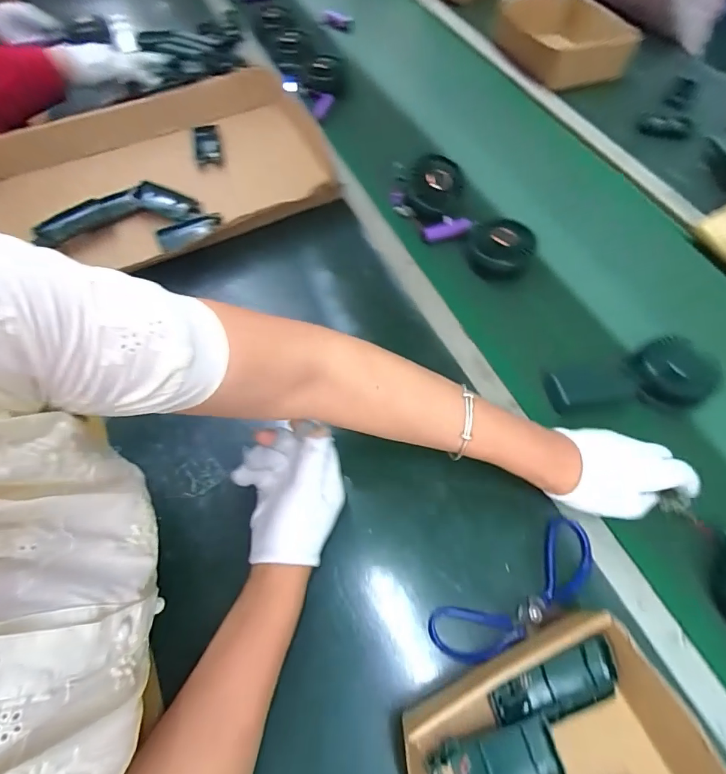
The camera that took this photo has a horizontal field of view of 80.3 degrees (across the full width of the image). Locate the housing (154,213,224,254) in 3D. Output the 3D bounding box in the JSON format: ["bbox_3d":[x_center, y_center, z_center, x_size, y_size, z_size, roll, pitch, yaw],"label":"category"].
[{"bbox_3d":[-0.242,-0.218,0.604,0.089,0.015,0.039,-25,64,-15],"label":"housing"}]

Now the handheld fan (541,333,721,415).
[{"bbox_3d":[0.298,-0.006,0.478,0.170,0.045,0.074,-9,61,-7],"label":"handheld fan"}]

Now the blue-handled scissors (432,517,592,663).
[{"bbox_3d":[0.140,0.182,0.384,0.173,0.007,0.054,-29,65,-17],"label":"blue-handled scissors"}]

